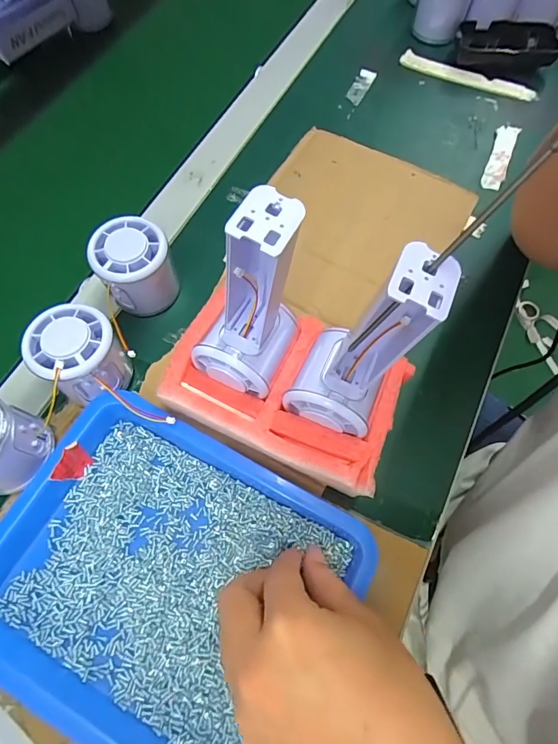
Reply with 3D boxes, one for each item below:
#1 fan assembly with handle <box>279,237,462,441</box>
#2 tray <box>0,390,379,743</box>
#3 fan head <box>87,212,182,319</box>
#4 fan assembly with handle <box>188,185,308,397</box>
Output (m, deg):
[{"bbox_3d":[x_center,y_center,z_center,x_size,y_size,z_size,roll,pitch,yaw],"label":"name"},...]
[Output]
[{"bbox_3d":[0.040,-0.011,0.221,0.051,0.123,0.055,22,69,8],"label":"fan assembly with handle"},{"bbox_3d":[-0.071,0.126,0.263,0.217,0.026,0.177,27,71,8],"label":"tray"},{"bbox_3d":[-0.110,-0.080,0.327,0.055,0.055,0.055,1,69,-2],"label":"fan head"},{"bbox_3d":[-0.018,-0.037,0.231,0.052,0.123,0.060,23,69,8],"label":"fan assembly with handle"}]

